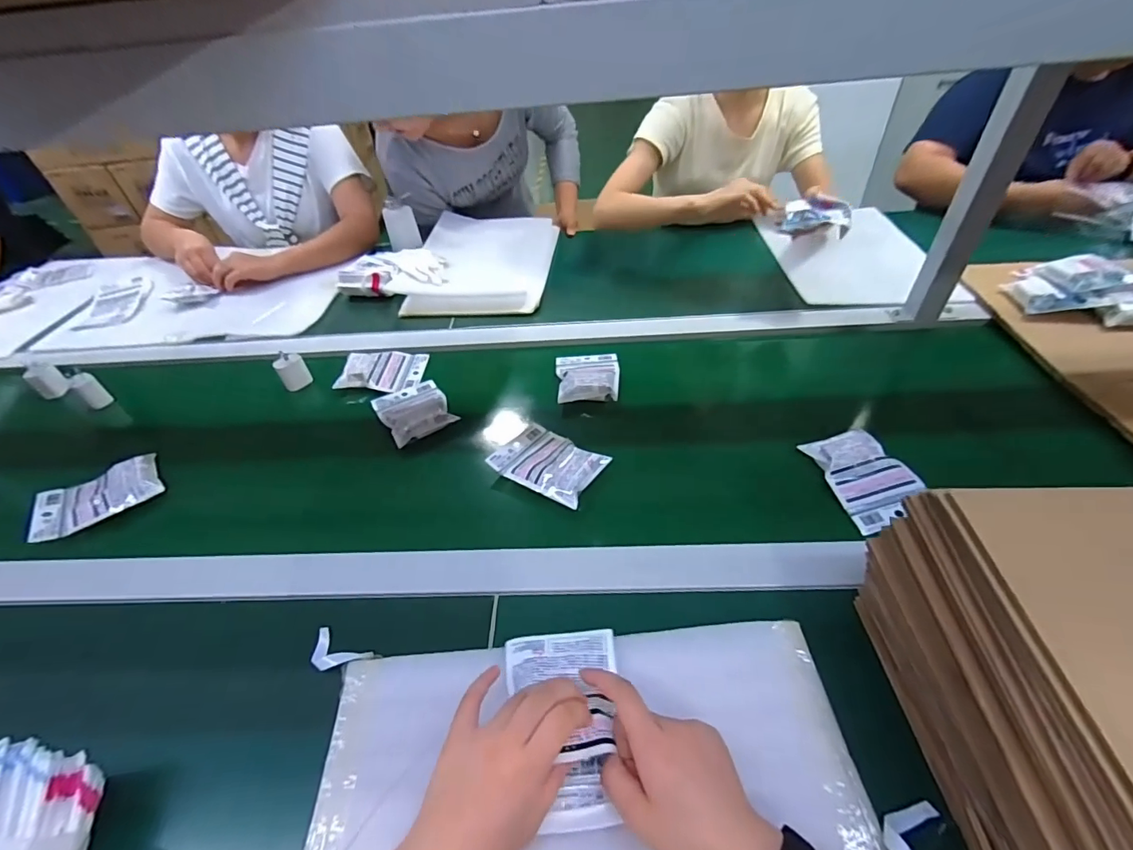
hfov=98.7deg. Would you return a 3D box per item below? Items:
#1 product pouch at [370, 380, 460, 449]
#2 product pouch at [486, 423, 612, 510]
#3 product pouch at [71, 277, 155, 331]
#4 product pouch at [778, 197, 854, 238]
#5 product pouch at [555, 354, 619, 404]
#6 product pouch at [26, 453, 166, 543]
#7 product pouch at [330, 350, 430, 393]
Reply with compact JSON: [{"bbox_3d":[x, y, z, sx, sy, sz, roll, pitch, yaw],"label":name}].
[{"bbox_3d":[-0.227,-0.030,0.719,0.095,0.032,0.129,-28,47,-21],"label":"product pouch"},{"bbox_3d":[-0.023,0.044,0.619,0.132,0.017,0.092,23,50,29],"label":"product pouch"},{"bbox_3d":[-0.925,-0.255,1.001,0.107,0.017,0.163,-16,43,-9],"label":"product pouch"},{"bbox_3d":[0.393,-0.328,0.762,0.096,0.040,0.066,18,48,24],"label":"product pouch"},{"bbox_3d":[0.033,-0.082,0.747,0.095,0.029,0.121,-5,43,3],"label":"product pouch"},{"bbox_3d":[-0.603,0.089,0.627,0.132,0.022,0.086,-30,47,-23],"label":"product pouch"},{"bbox_3d":[-0.298,-0.090,0.797,0.127,0.010,0.090,4,49,-12],"label":"product pouch"}]

